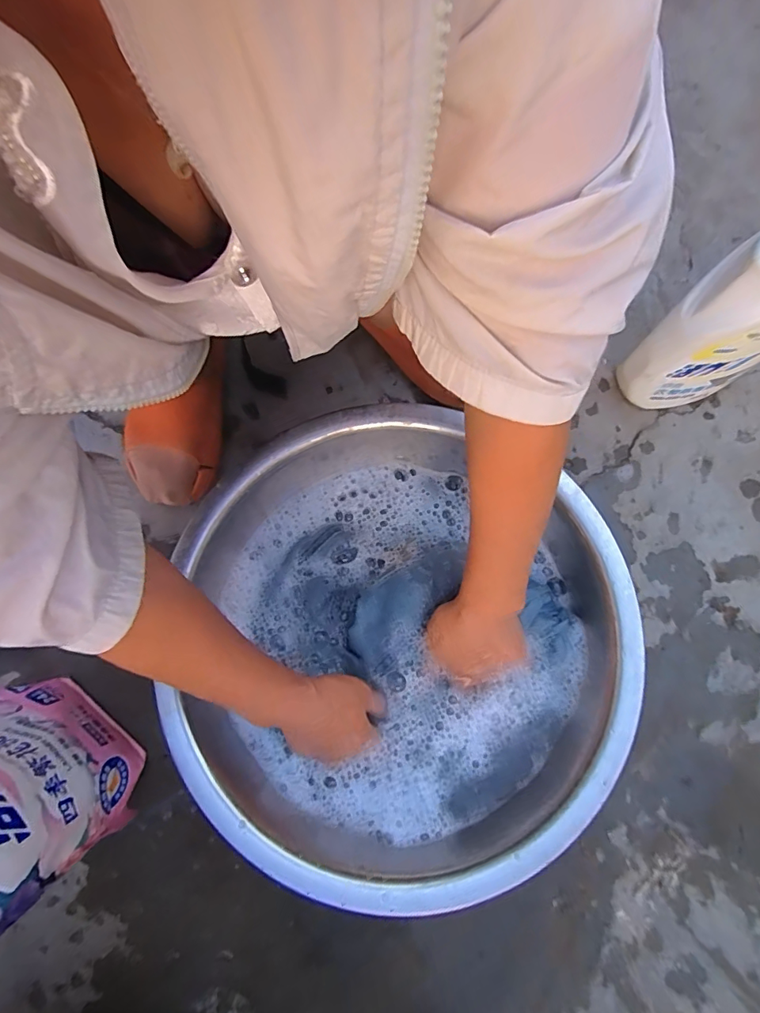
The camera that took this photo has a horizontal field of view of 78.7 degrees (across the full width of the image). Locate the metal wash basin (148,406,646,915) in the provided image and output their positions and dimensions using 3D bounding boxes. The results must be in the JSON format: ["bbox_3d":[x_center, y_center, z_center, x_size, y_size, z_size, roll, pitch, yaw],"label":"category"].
[{"bbox_3d":[0.011,0.090,0.449,0.372,0.130,0.425,-12,74,-2],"label":"metal wash basin"}]

